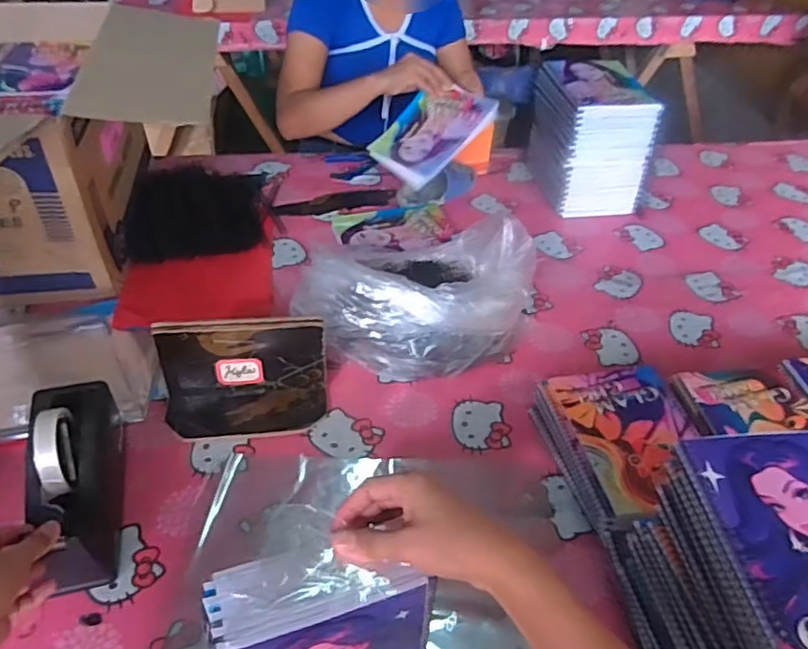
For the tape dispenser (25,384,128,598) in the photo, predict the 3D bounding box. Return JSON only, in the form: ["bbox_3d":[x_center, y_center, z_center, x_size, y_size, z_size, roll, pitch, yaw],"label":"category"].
[{"bbox_3d":[-0.341,0.157,0.646,0.073,0.113,0.209,-8,44,-15],"label":"tape dispenser"}]

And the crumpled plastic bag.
[{"bbox_3d":[0.022,-0.056,0.878,0.303,0.141,0.247,11,43,6],"label":"crumpled plastic bag"}]

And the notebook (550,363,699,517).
[{"bbox_3d":[0.272,0.128,0.727,0.147,0.017,0.201,-5,43,-12],"label":"notebook"}]

